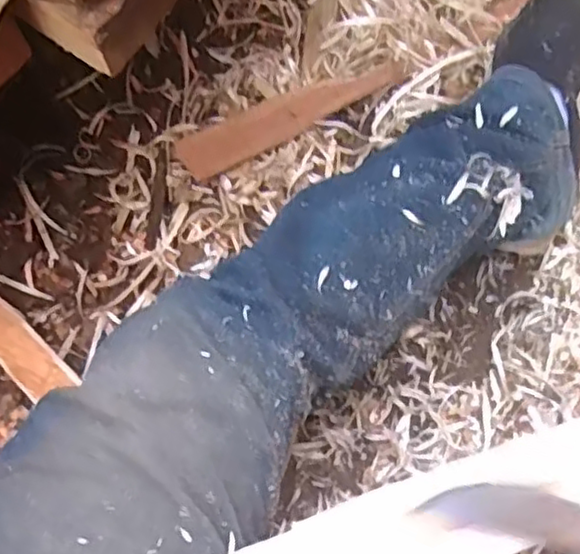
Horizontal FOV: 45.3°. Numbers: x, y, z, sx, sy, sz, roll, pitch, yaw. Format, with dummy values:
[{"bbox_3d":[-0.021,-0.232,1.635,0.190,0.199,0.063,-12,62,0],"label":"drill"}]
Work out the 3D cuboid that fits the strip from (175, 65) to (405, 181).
[{"bbox_3d":[0.002,-0.157,0.667,0.227,0.007,0.041,-27,95,-12],"label":"strip"}]

